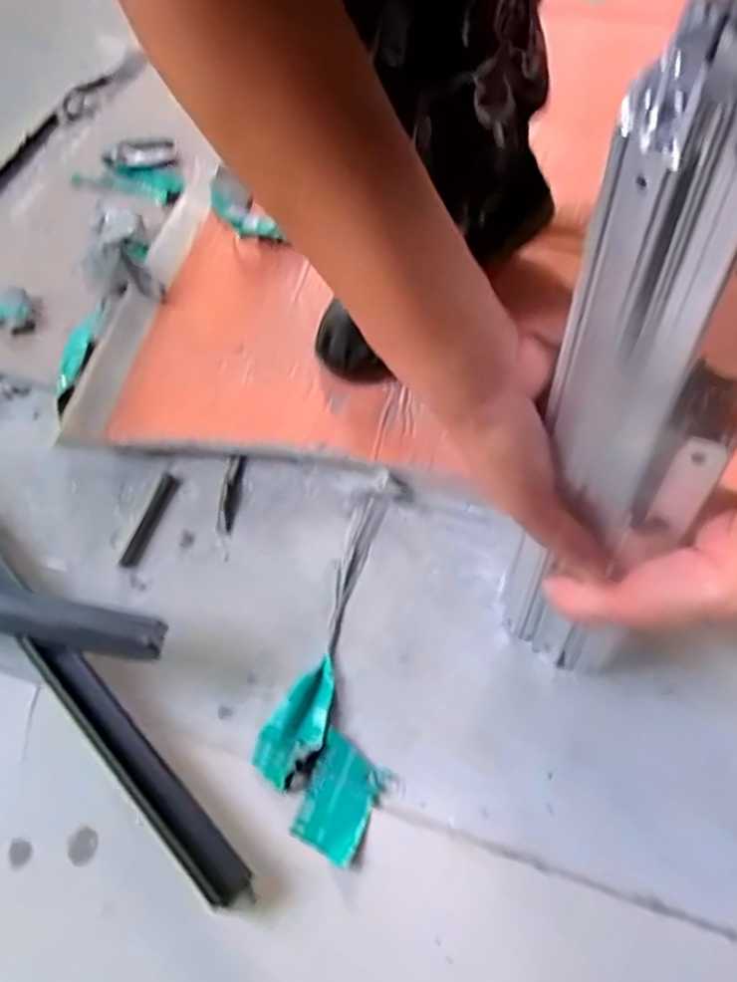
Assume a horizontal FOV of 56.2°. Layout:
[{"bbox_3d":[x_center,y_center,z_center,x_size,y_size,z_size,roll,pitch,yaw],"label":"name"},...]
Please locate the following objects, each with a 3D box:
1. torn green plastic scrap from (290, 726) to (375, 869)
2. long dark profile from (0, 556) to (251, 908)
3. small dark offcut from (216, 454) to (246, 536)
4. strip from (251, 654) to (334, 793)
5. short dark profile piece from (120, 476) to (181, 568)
[{"bbox_3d":[-0.018,0.186,0.421,0.040,0.005,0.066,18,63,10],"label":"torn green plastic scrap"},{"bbox_3d":[-0.247,0.076,0.477,0.027,0.023,0.492,-40,67,-19],"label":"long dark profile"},{"bbox_3d":[-0.106,0.001,0.530,0.015,0.009,0.066,2,62,2],"label":"small dark offcut"},{"bbox_3d":[-0.043,0.147,0.443,0.034,0.010,0.080,25,65,13],"label":"strip"},{"bbox_3d":[-0.165,0.023,0.520,0.014,0.005,0.078,16,63,9],"label":"short dark profile piece"}]

